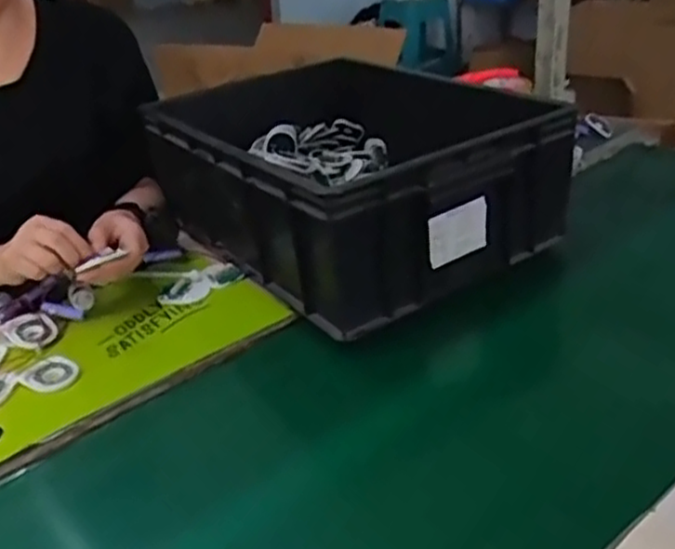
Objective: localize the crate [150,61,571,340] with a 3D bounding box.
[{"bbox_3d":[0.002,-0.151,0.963,0.371,0.170,0.507,-23,35,-29],"label":"crate"}]

